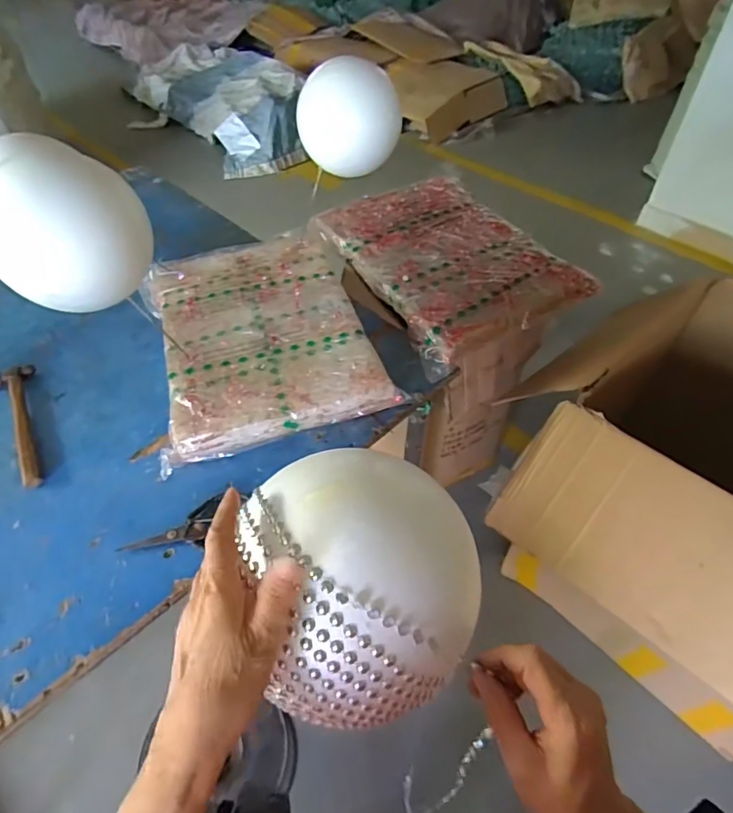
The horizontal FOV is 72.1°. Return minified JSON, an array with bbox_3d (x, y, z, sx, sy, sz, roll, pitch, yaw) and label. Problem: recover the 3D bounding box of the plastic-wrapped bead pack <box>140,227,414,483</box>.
[{"bbox_3d":[-0.208,-0.150,0.941,0.365,0.053,0.516,-17,50,-11],"label":"plastic-wrapped bead pack"}]

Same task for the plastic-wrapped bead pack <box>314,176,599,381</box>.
[{"bbox_3d":[0.157,-0.323,1.055,0.404,0.049,0.526,-26,52,-18],"label":"plastic-wrapped bead pack"}]

